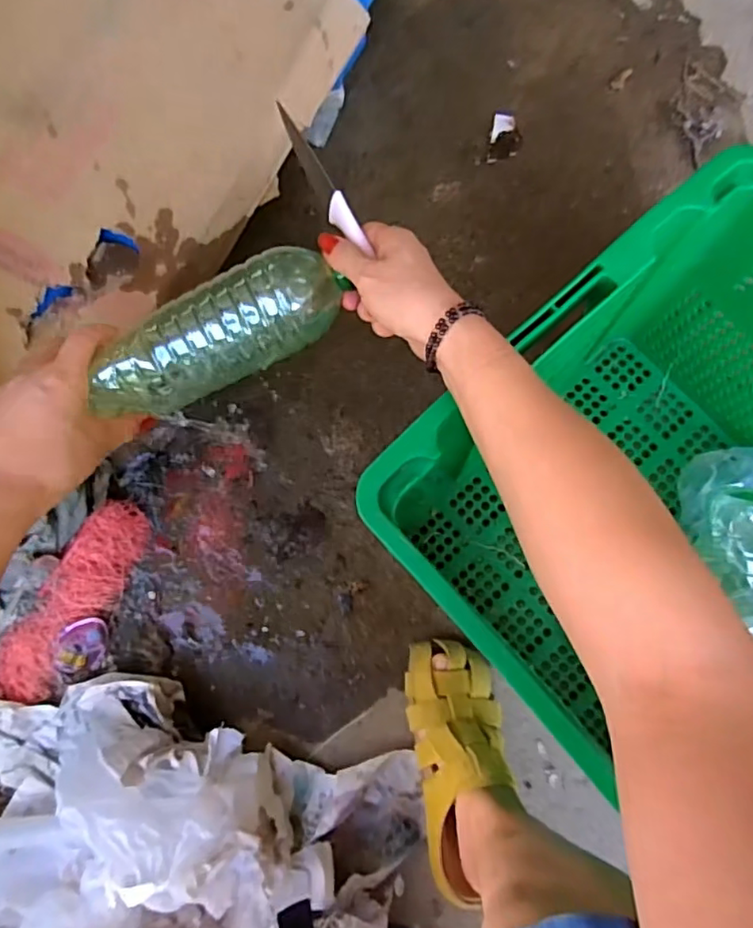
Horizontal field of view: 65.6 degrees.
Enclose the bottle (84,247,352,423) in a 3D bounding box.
[{"bbox_3d":[-0.124,-0.100,0.460,0.193,0.063,0.070,-29,83,-3],"label":"bottle"}]

